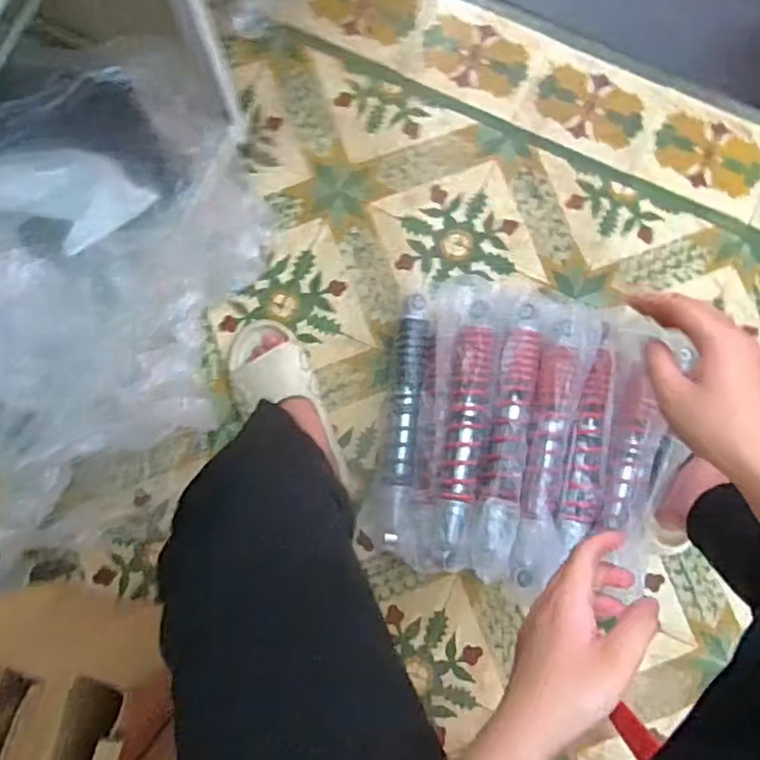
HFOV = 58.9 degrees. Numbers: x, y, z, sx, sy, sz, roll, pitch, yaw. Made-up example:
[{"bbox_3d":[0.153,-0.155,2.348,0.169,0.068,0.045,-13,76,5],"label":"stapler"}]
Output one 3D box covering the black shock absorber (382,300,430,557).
[{"bbox_3d":[0.040,0.055,0.973,0.045,0.044,0.367,5,82,0],"label":"black shock absorber"}]

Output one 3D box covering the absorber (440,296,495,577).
[{"bbox_3d":[0.118,0.065,0.914,0.054,0.043,0.352,8,82,0],"label":"absorber"}]

